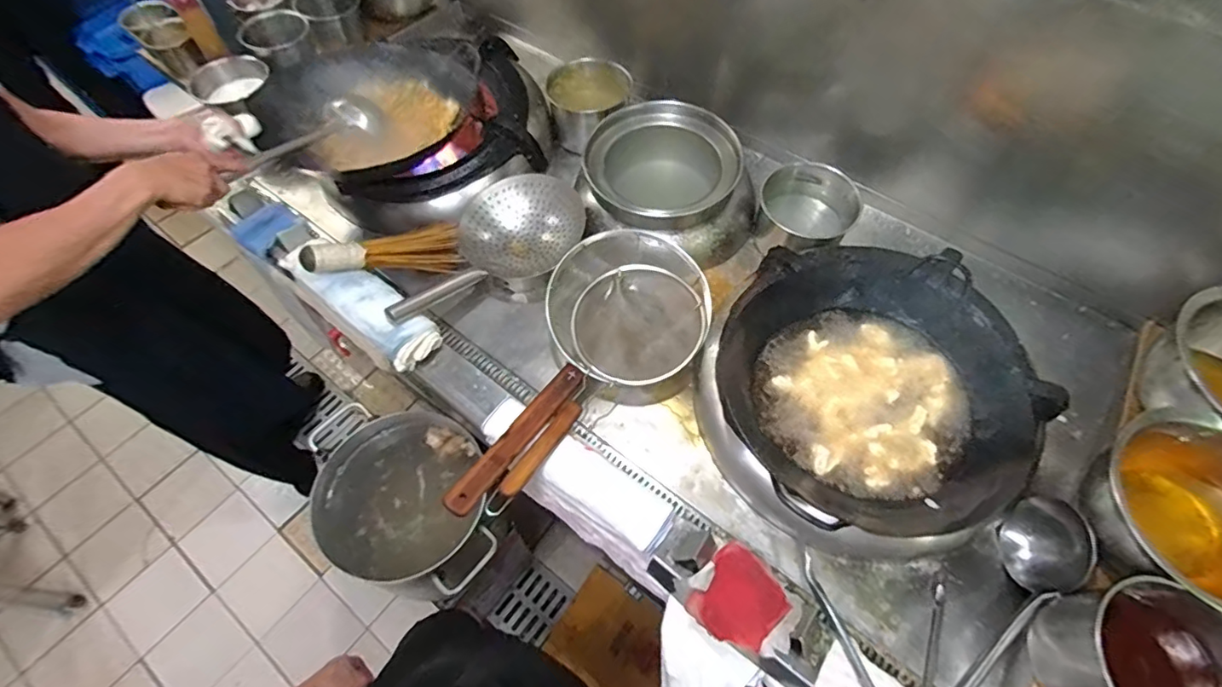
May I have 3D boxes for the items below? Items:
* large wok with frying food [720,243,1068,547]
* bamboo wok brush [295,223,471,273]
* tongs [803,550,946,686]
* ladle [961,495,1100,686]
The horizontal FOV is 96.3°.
[{"bbox_3d":[0.416,0.049,0.893,0.467,0.110,0.511,-19,61,-10],"label":"large wok with frying food"},{"bbox_3d":[-0.427,-0.174,1.036,0.282,0.065,0.082,-13,57,-37],"label":"bamboo wok brush"},{"bbox_3d":[0.369,0.412,0.722,0.208,0.071,0.240,8,60,5],"label":"tongs"},{"bbox_3d":[0.494,0.411,0.729,0.096,0.117,0.511,38,67,20],"label":"ladle"}]

